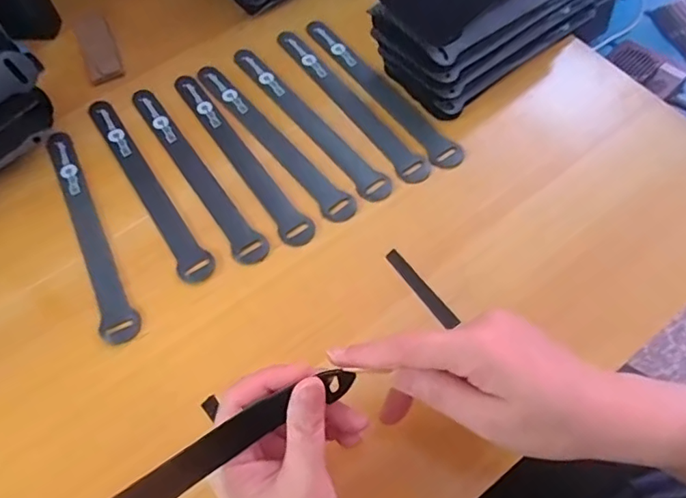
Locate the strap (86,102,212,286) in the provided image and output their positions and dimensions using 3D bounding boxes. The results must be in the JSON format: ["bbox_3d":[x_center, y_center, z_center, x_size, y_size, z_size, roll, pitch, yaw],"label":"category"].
[{"bbox_3d":[-0.157,-0.053,0.423,0.023,0.004,0.201,-32,64,-12],"label":"strap"}]

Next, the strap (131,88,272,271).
[{"bbox_3d":[-0.119,-0.065,0.428,0.024,0.004,0.202,-32,64,-13],"label":"strap"}]

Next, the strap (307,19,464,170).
[{"bbox_3d":[0.028,-0.139,0.463,0.026,0.006,0.203,-37,64,-9],"label":"strap"}]

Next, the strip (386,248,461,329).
[{"bbox_3d":[0.056,0.028,0.384,0.011,0.004,0.070,-34,68,-14],"label":"strip"}]

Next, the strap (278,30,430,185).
[{"bbox_3d":[0.005,-0.128,0.456,0.024,0.004,0.203,-31,64,-13],"label":"strap"}]

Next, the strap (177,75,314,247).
[{"bbox_3d":[-0.087,-0.079,0.433,0.023,0.004,0.202,-34,64,-13],"label":"strap"}]

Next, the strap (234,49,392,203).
[{"bbox_3d":[-0.030,-0.111,0.447,0.024,0.004,0.201,-35,66,-12],"label":"strap"}]

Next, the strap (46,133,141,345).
[{"bbox_3d":[-0.196,-0.017,0.405,0.024,0.004,0.203,-24,62,-17],"label":"strap"}]

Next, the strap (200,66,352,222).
[{"bbox_3d":[-0.059,-0.093,0.440,0.024,0.004,0.201,-36,65,-14],"label":"strap"}]

